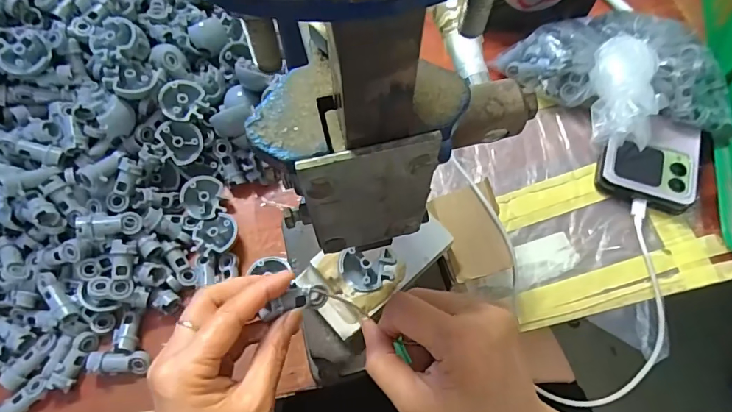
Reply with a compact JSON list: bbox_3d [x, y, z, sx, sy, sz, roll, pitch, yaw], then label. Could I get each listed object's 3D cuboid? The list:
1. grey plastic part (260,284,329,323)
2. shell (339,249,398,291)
[{"bbox_3d":[-0.043,0.060,0.279,0.041,0.016,0.014,-12,63,-35],"label":"grey plastic part"},{"bbox_3d":[0.001,0.046,0.321,0.039,0.012,0.030,2,66,2],"label":"shell"}]

